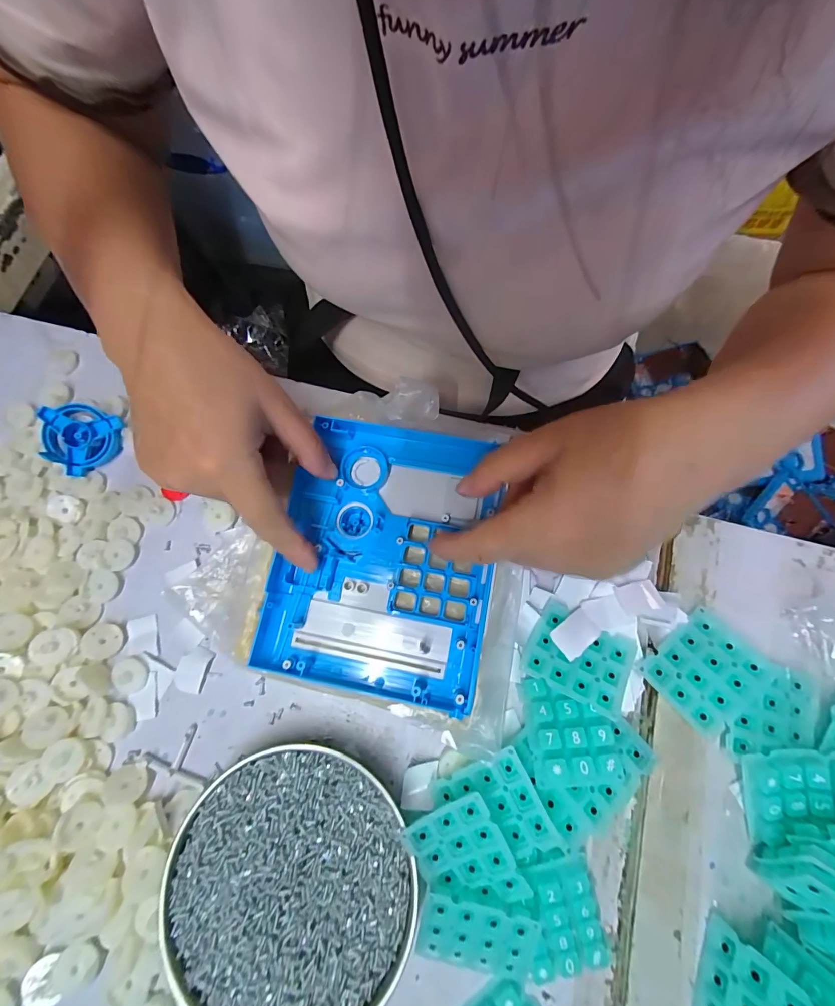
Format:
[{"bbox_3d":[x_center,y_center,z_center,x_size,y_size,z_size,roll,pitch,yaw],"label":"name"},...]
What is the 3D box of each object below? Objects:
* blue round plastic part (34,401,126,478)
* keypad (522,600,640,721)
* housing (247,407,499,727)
[{"bbox_3d":[-0.255,-0.049,0.305,0.052,0.016,0.052,0,91,-16],"label":"blue round plastic part"},{"bbox_3d":[0.101,0.095,0.248,0.058,0.011,0.050,28,76,10],"label":"keypad"},{"bbox_3d":[-0.020,0.030,0.254,0.131,0.022,0.167,9,71,5],"label":"housing"}]

